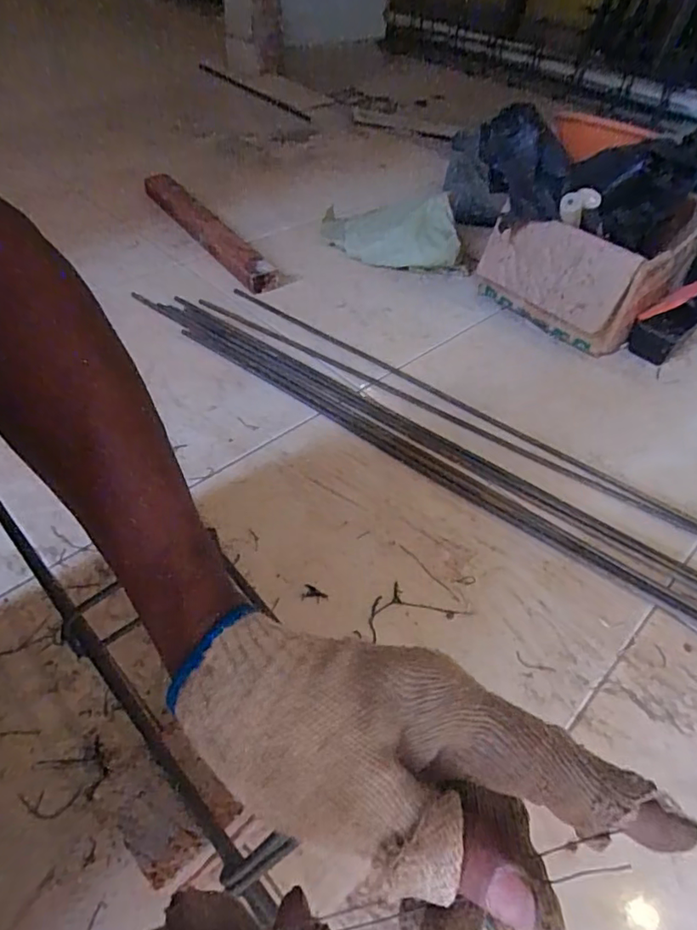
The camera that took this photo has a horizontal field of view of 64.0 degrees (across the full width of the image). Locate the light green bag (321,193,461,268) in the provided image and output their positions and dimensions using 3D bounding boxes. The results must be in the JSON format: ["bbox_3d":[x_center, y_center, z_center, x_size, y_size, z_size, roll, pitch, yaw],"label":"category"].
[{"bbox_3d":[0.086,-0.499,1.168,0.292,0.104,0.151,9,49,3],"label":"light green bag"}]

